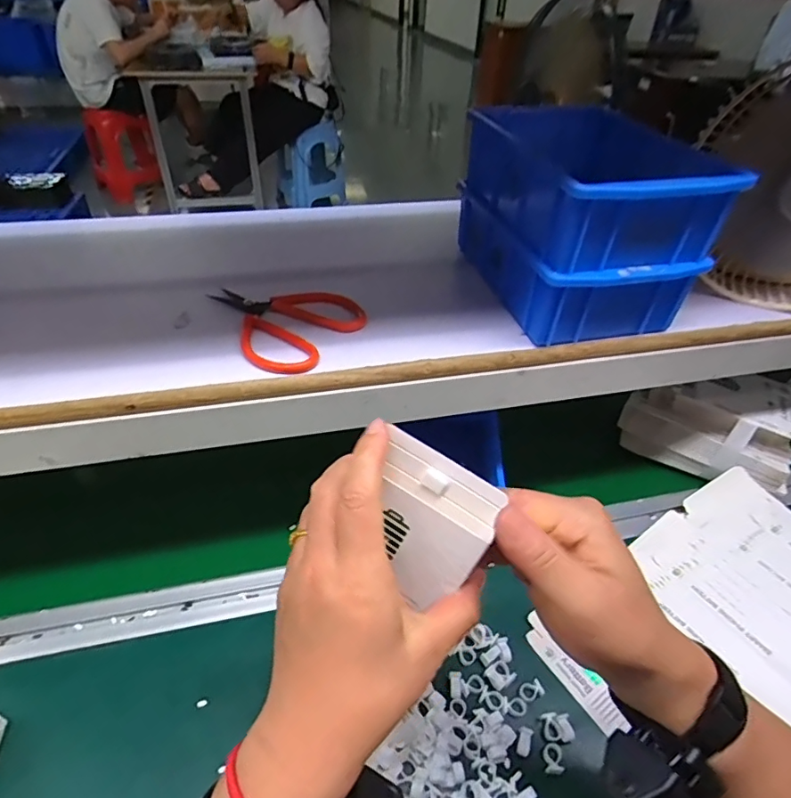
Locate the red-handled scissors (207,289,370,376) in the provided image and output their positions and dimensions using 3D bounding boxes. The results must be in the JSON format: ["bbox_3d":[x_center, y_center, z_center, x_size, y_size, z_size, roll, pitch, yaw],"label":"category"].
[{"bbox_3d":[-0.093,-0.064,0.403,0.118,0.008,0.098,24,45,23],"label":"red-handled scissors"}]

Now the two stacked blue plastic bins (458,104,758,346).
[{"bbox_3d":[0.148,-0.142,0.434,0.138,0.138,0.200,-8,42,-13],"label":"two stacked blue plastic bins"}]

